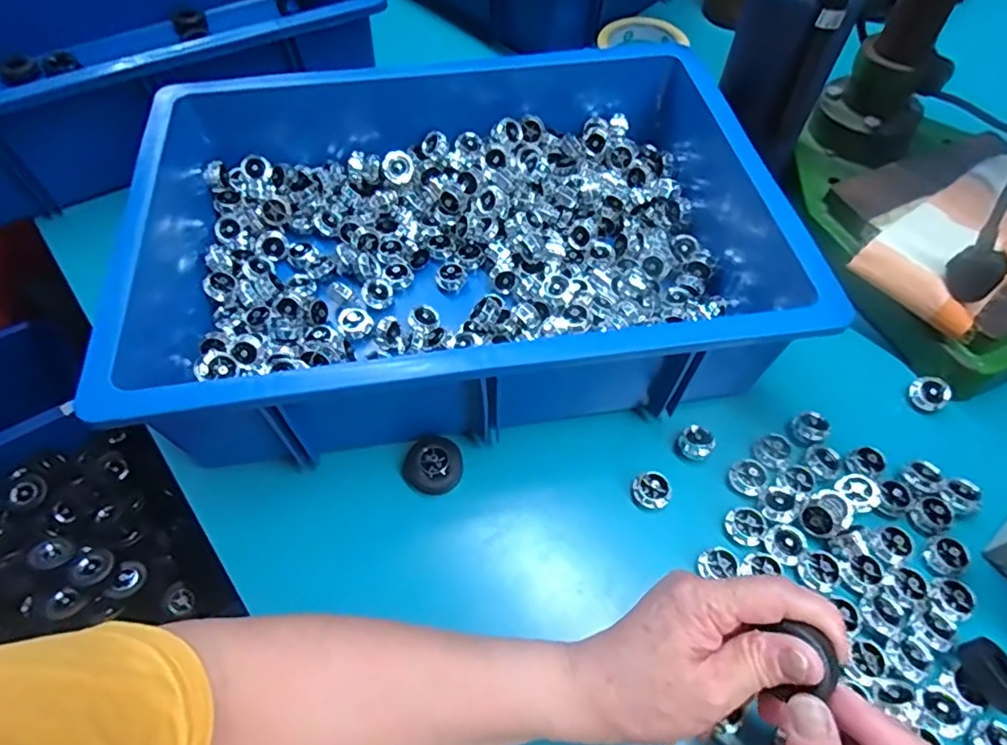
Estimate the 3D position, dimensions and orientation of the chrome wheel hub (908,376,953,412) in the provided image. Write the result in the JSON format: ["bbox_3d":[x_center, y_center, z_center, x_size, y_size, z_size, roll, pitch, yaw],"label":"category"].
[{"bbox_3d":[0.316,0.015,0.439,0.023,0.014,0.025,-1,58,2],"label":"chrome wheel hub"}]

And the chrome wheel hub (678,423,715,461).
[{"bbox_3d":[0.135,0.049,0.414,0.022,0.013,0.022,-1,58,2],"label":"chrome wheel hub"}]

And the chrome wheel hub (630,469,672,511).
[{"bbox_3d":[0.099,0.079,0.397,0.025,0.012,0.024,-1,58,2],"label":"chrome wheel hub"}]

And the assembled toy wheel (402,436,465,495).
[{"bbox_3d":[-0.048,0.064,0.408,0.039,0.015,0.037,-1,58,2],"label":"assembled toy wheel"}]

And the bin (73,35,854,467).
[{"bbox_3d":[-0.045,-0.124,0.464,0.456,0.113,0.357,-8,58,-3],"label":"bin"}]

